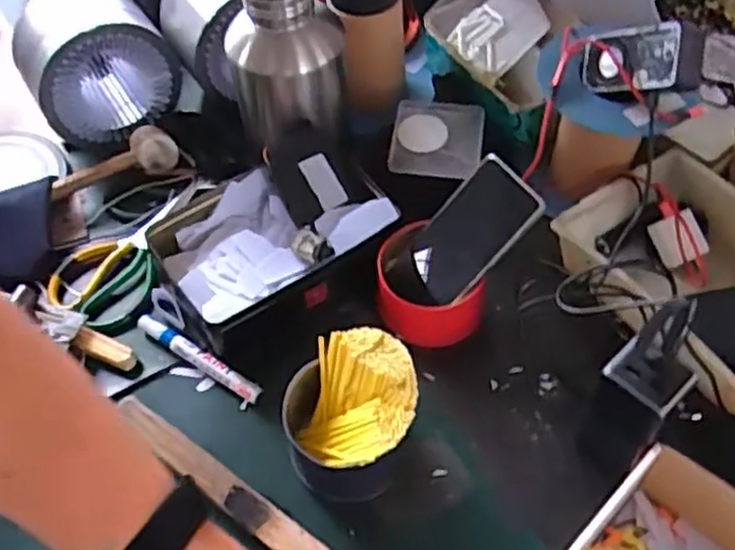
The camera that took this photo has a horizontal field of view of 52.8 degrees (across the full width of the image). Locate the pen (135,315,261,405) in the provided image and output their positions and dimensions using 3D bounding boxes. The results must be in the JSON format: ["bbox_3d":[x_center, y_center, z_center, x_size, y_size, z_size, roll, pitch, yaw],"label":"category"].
[{"bbox_3d":[-0.156,0.076,0.681,0.140,0.013,0.017,28,60,23],"label":"pen"}]

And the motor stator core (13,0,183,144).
[{"bbox_3d":[-0.302,-0.240,0.834,0.164,0.131,0.115,-16,54,-7],"label":"motor stator core"}]

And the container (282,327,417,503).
[{"bbox_3d":[-0.015,0.112,0.592,0.105,0.094,0.104,-2,53,3],"label":"container"}]

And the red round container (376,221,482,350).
[{"bbox_3d":[0.057,0.008,0.698,0.095,0.062,0.096,-2,53,3],"label":"red round container"}]

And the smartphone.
[{"bbox_3d":[0.091,-0.039,0.663,0.127,0.012,0.076,-52,59,16],"label":"smartphone"}]

